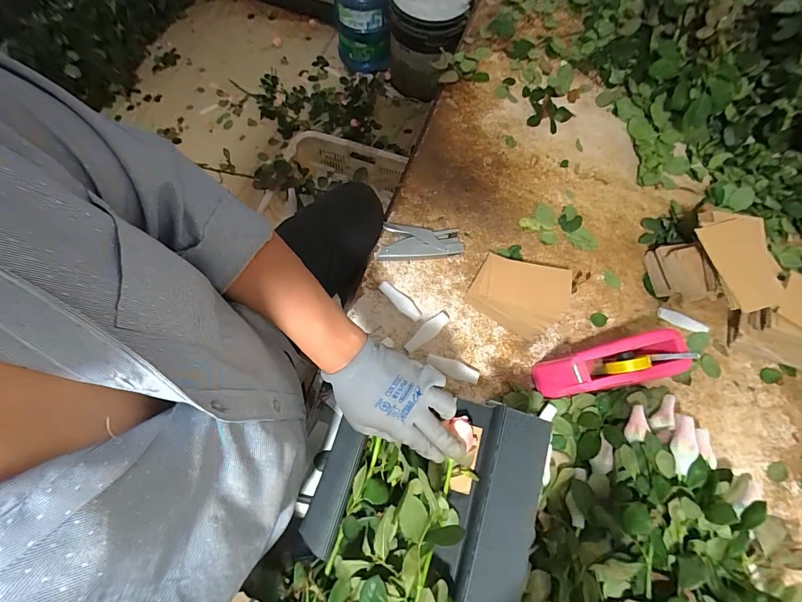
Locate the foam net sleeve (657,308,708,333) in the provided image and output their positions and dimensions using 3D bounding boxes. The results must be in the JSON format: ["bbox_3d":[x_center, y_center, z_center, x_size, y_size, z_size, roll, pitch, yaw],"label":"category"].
[{"bbox_3d":[0.503,0.033,0.664,0.082,0.015,0.029,26,74,6],"label":"foam net sleeve"}]

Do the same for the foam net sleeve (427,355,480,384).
[{"bbox_3d":[0.085,0.113,0.615,0.086,0.024,0.028,19,74,4],"label":"foam net sleeve"}]

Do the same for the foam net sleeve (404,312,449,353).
[{"bbox_3d":[0.043,0.053,0.636,0.088,0.015,0.025,-33,77,-11],"label":"foam net sleeve"}]

